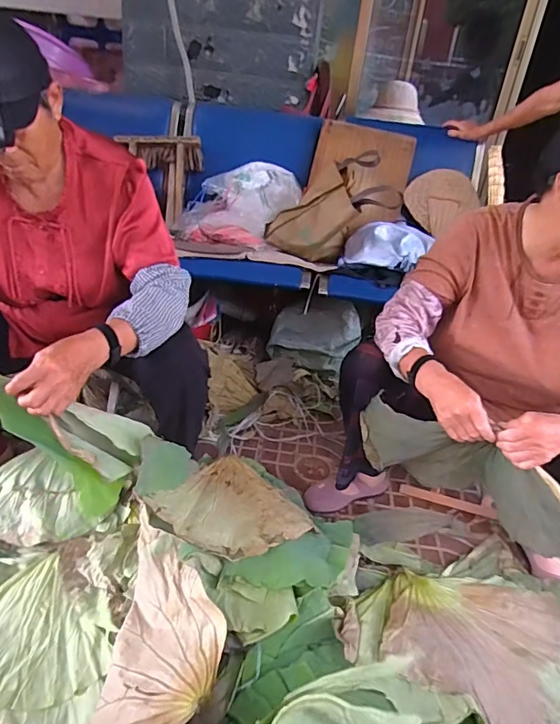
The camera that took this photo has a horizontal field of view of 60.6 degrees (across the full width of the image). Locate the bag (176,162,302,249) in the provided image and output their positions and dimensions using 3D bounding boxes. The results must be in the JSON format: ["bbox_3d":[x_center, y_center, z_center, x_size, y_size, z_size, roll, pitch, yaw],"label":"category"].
[{"bbox_3d":[-0.138,-0.528,1.579,0.349,0.209,0.300,11,30,7],"label":"bag"}]

